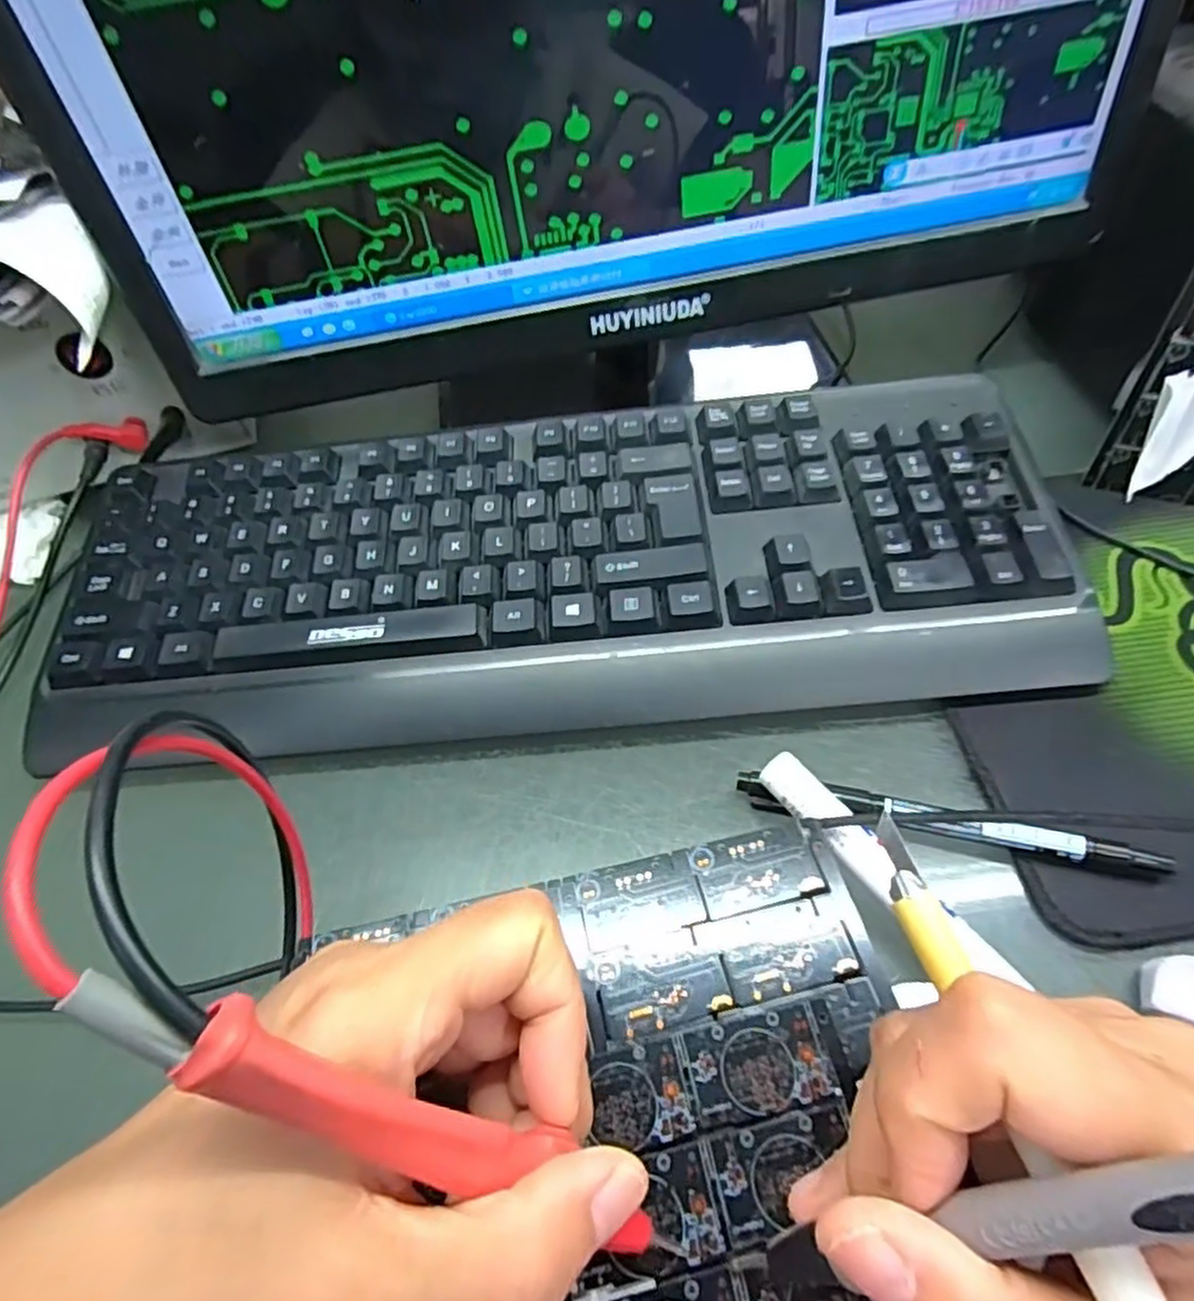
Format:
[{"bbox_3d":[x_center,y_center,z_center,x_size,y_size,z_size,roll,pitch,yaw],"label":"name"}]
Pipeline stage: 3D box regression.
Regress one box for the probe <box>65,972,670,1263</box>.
[{"bbox_3d":[-0.030,0.093,0.135,0.012,0.140,0.013,-15,41,47],"label":"probe"}]

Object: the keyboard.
[{"bbox_3d":[-0.025,-0.039,0.320,0.438,0.040,0.159,-5,54,2],"label":"keyboard"}]

